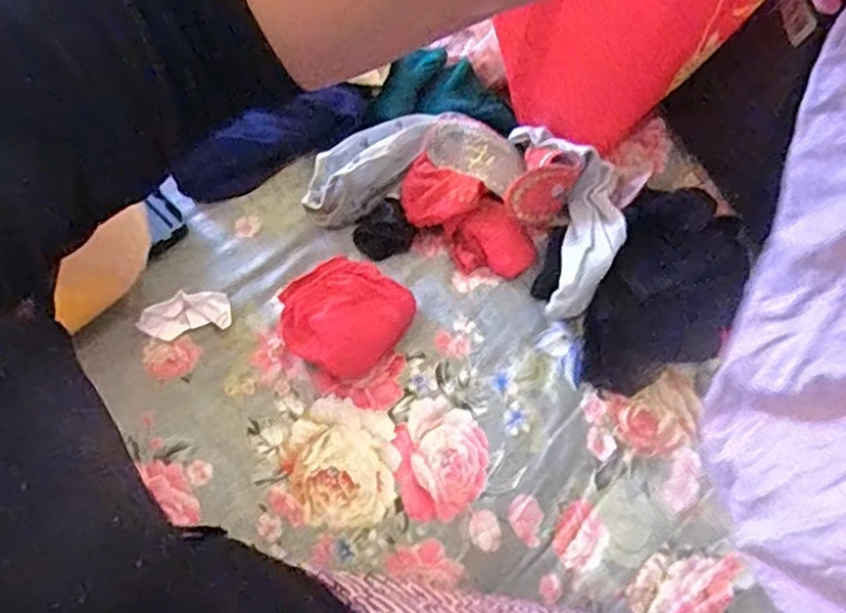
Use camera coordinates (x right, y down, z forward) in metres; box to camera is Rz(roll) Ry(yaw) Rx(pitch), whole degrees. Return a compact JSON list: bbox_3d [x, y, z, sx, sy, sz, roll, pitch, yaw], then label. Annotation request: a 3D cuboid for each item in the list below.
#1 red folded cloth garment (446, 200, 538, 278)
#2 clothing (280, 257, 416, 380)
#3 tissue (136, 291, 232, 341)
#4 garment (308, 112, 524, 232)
[{"bbox_3d":[0.062,-0.057,0.596,0.067,0.039,0.066,-24,63,-13],"label":"red folded cloth garment"},{"bbox_3d":[-0.064,0.008,0.568,0.105,0.047,0.087,-33,65,-17],"label":"clothing"},{"bbox_3d":[-0.208,0.005,0.589,0.078,0.013,0.039,-9,60,-5],"label":"tissue"},{"bbox_3d":[-0.010,-0.125,0.628,0.190,0.070,0.076,-6,60,-3],"label":"garment"}]

